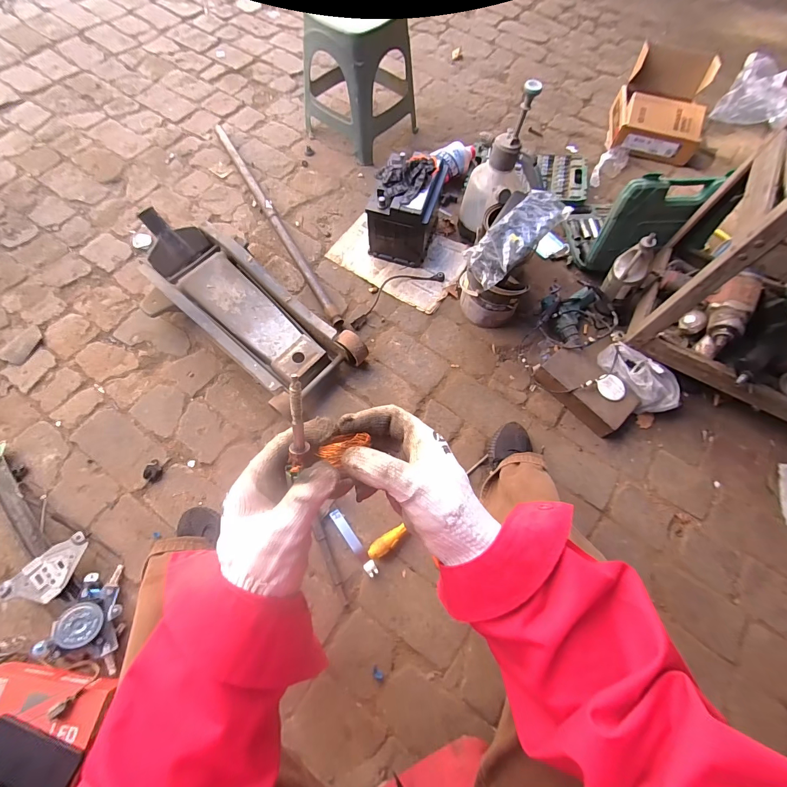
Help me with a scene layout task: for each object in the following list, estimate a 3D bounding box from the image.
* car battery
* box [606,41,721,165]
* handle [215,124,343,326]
[{"bbox_3d":[0.035,-0.510,1.019,0.164,0.189,0.210,17,68,5],"label":"car battery"},{"bbox_3d":[0.889,-0.954,1.175,0.285,0.167,0.332,23,69,7],"label":"box"},{"bbox_3d":[-0.368,-0.542,1.102,0.033,0.037,0.874,-28,71,-13],"label":"handle"}]

